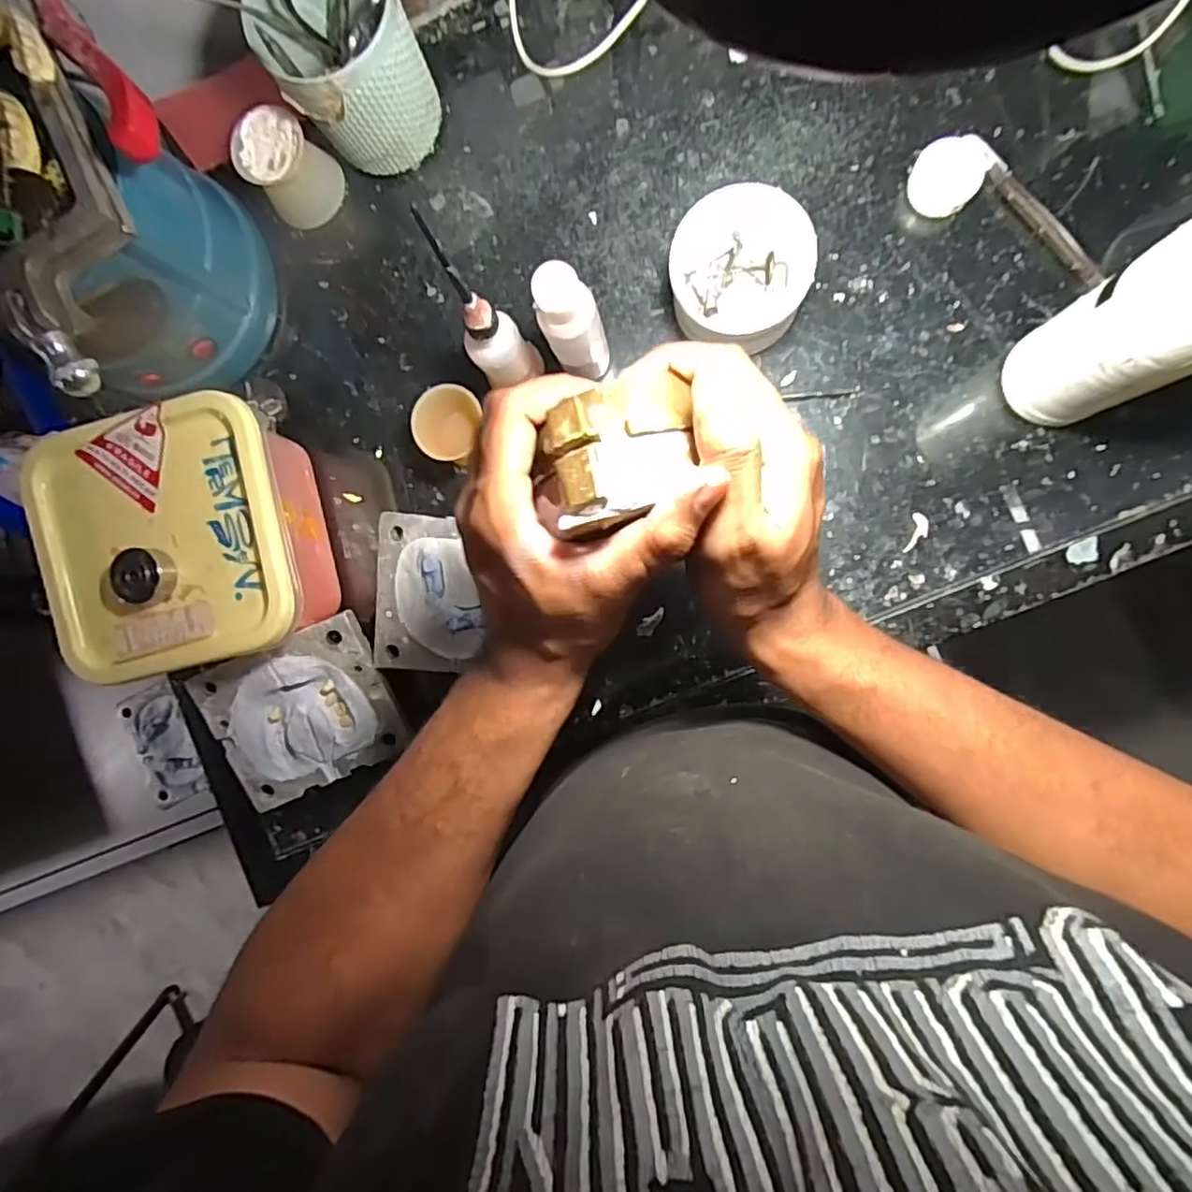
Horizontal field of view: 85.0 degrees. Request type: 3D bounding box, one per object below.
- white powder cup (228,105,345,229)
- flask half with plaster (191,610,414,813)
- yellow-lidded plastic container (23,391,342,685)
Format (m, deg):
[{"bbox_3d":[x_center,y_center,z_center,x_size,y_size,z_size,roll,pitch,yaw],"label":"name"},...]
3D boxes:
[{"bbox_3d":[-0.232,-0.323,0.490,0.056,0.056,0.054,0,91,7],"label":"white powder cup"},{"bbox_3d":[-0.214,0.087,0.476,0.124,0.034,0.107,-24,88,6],"label":"flask half with plaster"},{"bbox_3d":[-0.285,-0.038,0.477,0.166,0.108,0.165,-13,90,7],"label":"yellow-lidded plastic container"}]

